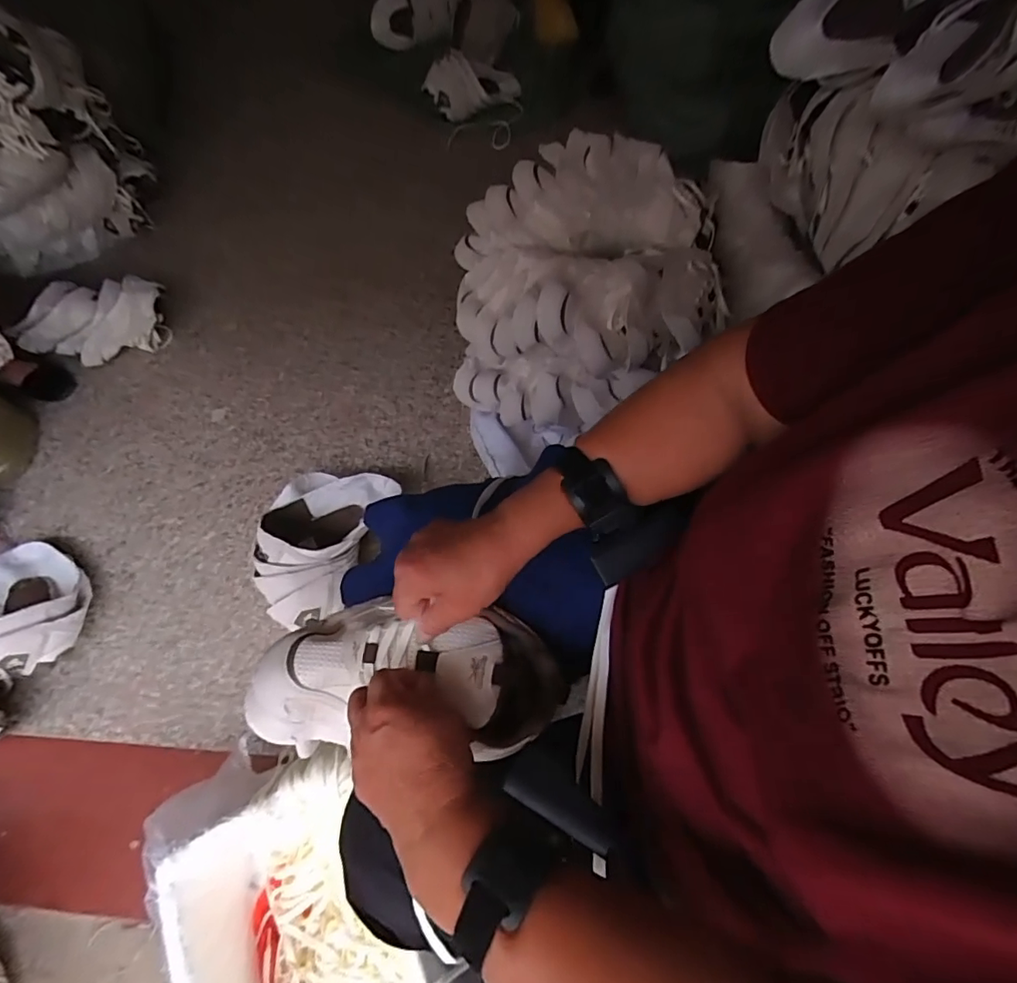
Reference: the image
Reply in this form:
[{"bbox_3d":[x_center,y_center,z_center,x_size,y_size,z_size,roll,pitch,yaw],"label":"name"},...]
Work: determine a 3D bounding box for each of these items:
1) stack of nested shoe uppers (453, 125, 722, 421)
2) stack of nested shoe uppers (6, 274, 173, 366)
[{"bbox_3d":[0.117,-0.330,0.886,0.431,0.280,0.357,-2,64,4],"label":"stack of nested shoe uppers"},{"bbox_3d":[-0.946,-0.383,1.171,0.324,0.109,0.152,-1,63,5],"label":"stack of nested shoe uppers"}]

